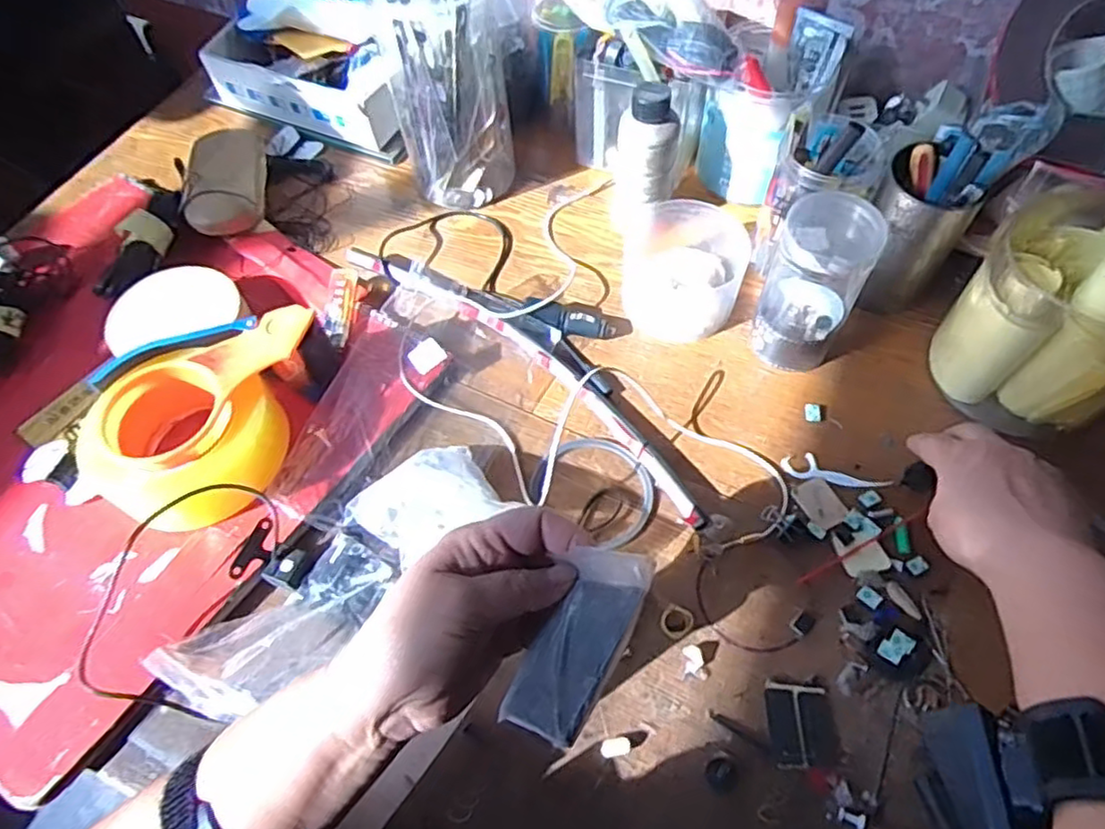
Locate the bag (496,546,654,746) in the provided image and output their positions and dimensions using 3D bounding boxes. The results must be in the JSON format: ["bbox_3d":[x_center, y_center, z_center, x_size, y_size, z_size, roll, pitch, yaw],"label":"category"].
[{"bbox_3d":[0.008,0.092,0.275,0.008,0.055,0.076,39,65,-22],"label":"bag"}]

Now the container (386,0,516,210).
[{"bbox_3d":[-0.087,-0.289,0.581,0.093,0.189,0.112,-4,58,-1],"label":"container"}]

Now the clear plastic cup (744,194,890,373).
[{"bbox_3d":[0.188,-0.092,0.489,0.063,0.124,0.072,25,62,17],"label":"clear plastic cup"}]

